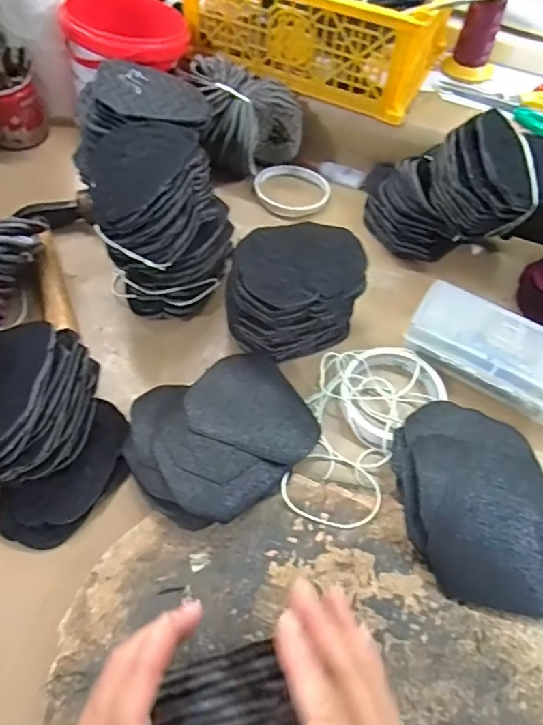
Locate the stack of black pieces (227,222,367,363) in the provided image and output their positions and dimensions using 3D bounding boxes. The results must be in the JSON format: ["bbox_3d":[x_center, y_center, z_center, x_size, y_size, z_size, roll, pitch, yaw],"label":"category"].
[{"bbox_3d":[0.019,-0.062,0.477,0.115,0.086,0.100,5,56,0],"label":"stack of black pieces"}]

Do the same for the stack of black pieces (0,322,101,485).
[{"bbox_3d":[-0.187,0.031,0.412,0.100,0.072,0.117,3,56,-2],"label":"stack of black pieces"}]

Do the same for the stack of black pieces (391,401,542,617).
[{"bbox_3d":[0.156,0.103,0.414,0.118,0.042,0.162,1,56,-4],"label":"stack of black pieces"}]

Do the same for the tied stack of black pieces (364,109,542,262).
[{"bbox_3d":[0.203,-0.173,0.527,0.119,0.126,0.101,-16,84,-23],"label":"tied stack of black pieces"}]

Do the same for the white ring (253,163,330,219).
[{"bbox_3d":[0.022,-0.200,0.615,0.070,0.021,0.086,-36,65,-24],"label":"white ring"}]

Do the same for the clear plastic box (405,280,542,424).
[{"bbox_3d":[0.209,-0.008,0.490,0.163,0.045,0.081,27,58,14],"label":"clear plastic box"}]

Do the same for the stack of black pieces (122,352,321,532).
[{"bbox_3d":[-0.040,0.055,0.426,0.143,0.035,0.125,-23,60,-18],"label":"stack of black pieces"}]

